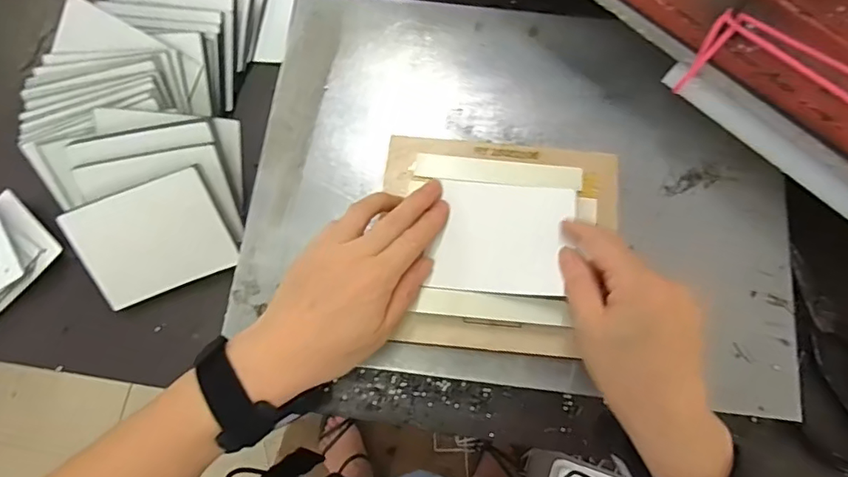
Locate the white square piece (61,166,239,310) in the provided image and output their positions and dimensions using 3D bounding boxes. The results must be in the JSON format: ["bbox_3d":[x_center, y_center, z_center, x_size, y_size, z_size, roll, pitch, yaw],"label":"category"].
[{"bbox_3d":[-0.209,0.001,0.405,0.106,0.004,0.081,-23,108,-2],"label":"white square piece"}]

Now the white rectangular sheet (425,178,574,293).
[{"bbox_3d":[0.059,-0.001,0.380,0.096,0.010,0.081,5,75,2],"label":"white rectangular sheet"}]

